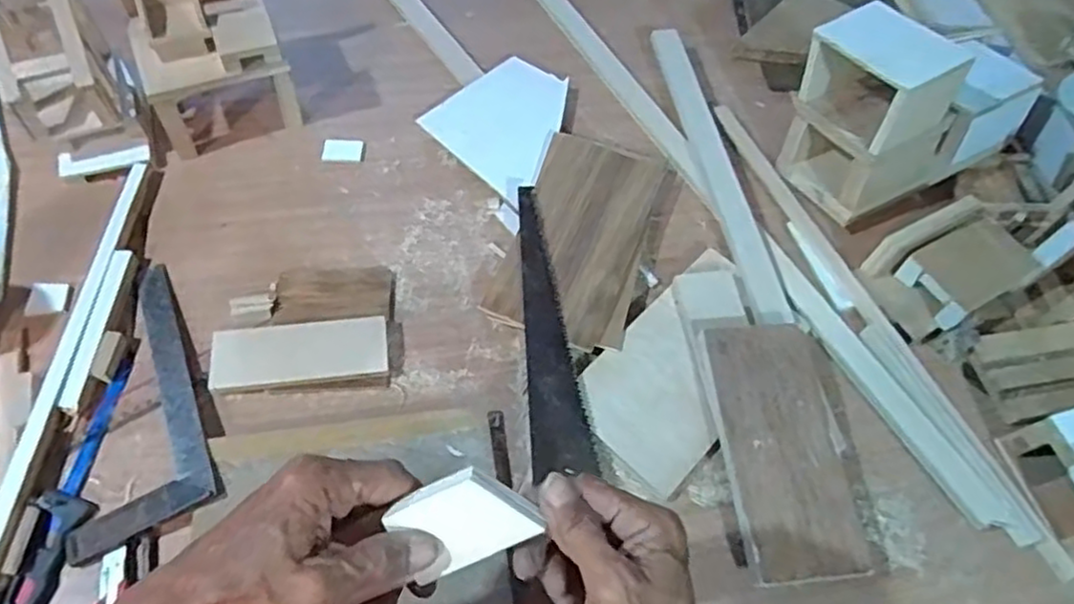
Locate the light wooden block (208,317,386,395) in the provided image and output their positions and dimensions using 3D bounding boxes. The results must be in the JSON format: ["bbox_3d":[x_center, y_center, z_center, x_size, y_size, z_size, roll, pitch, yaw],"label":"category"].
[{"bbox_3d":[-0.207,0.047,0.612,0.148,0.011,0.061,-4,59,-7],"label":"light wooden block"}]

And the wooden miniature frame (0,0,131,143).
[{"bbox_3d":[-0.462,-0.222,0.673,0.083,0.137,0.111,-20,62,-16],"label":"wooden miniature frame"}]

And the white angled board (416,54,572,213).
[{"bbox_3d":[-0.023,-0.198,0.768,0.154,0.015,0.154,-38,68,-23],"label":"white angled board"}]

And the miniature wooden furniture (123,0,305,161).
[{"bbox_3d":[-0.332,-0.257,0.701,0.130,0.141,0.125,-20,64,-15],"label":"miniature wooden furniture"}]

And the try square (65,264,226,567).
[{"bbox_3d":[-0.342,0.074,0.584,0.114,0.015,0.246,-19,62,-15],"label":"try square"}]

